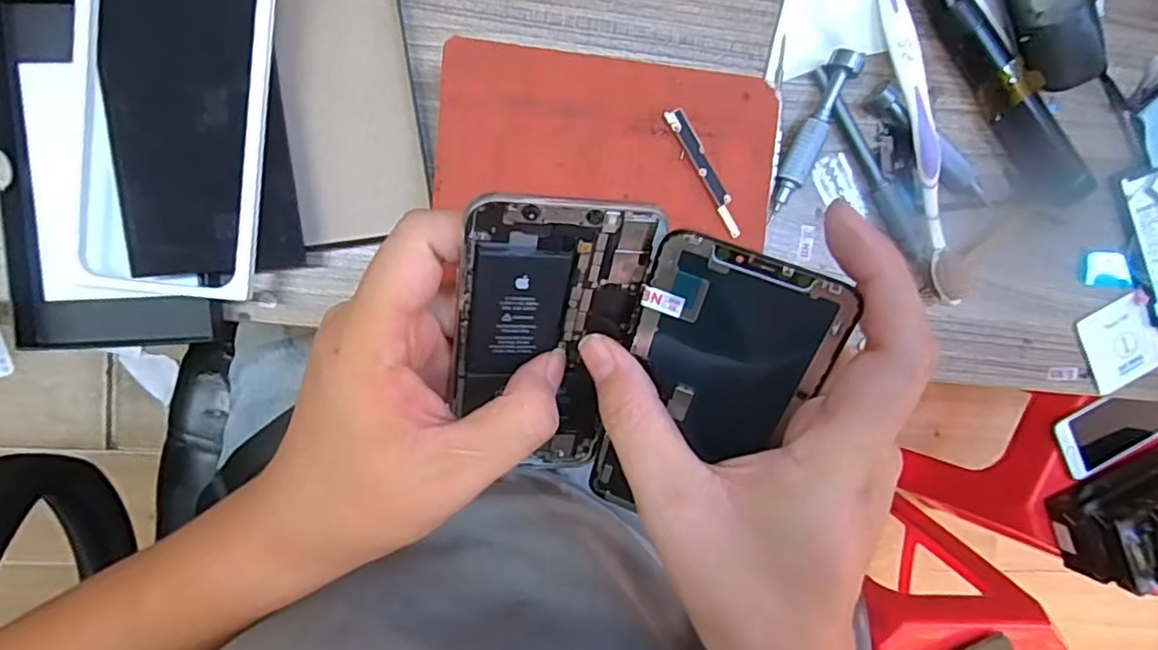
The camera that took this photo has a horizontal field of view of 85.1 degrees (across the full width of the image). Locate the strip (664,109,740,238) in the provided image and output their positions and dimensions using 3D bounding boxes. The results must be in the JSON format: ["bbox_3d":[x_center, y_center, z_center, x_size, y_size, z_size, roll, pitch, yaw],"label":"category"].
[{"bbox_3d":[0.062,-0.073,0.303,0.010,0.004,0.067,-32,98,-4],"label":"strip"}]

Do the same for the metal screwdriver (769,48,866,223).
[{"bbox_3d":[0.124,-0.102,0.341,0.015,0.017,0.094,24,91,-9],"label":"metal screwdriver"}]

